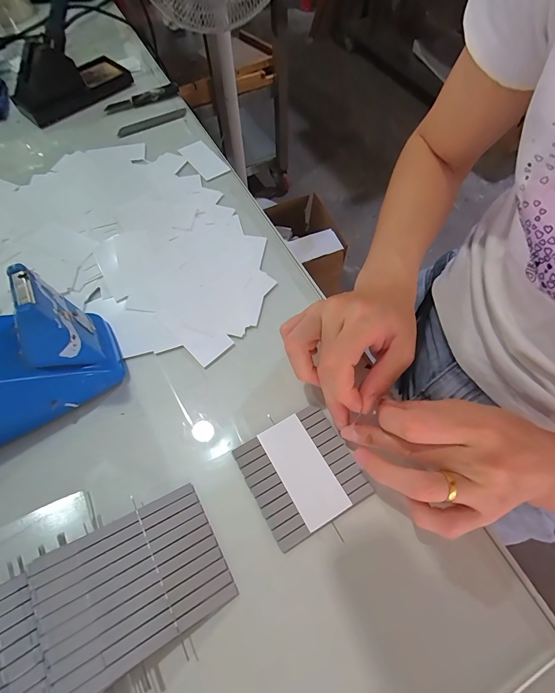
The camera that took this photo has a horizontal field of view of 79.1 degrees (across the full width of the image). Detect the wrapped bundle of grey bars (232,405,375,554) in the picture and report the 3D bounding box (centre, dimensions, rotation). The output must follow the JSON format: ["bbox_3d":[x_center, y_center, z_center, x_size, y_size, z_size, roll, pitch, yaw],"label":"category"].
[{"bbox_3d":[0.017,0.092,0.251,0.076,0.004,0.078,-28,65,-12],"label":"wrapped bundle of grey bars"}]

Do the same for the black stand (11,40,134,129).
[{"bbox_3d":[-0.308,-0.399,0.487,0.165,0.068,0.084,-42,69,-18],"label":"black stand"}]

